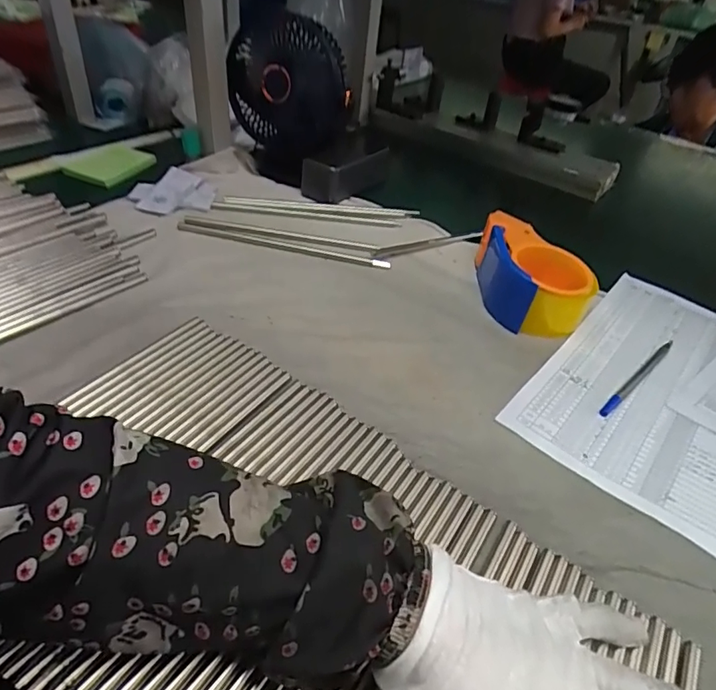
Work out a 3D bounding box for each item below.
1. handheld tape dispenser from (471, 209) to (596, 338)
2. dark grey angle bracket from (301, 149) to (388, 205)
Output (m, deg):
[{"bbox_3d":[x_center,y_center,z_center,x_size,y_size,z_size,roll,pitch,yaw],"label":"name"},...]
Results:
[{"bbox_3d":[0.176,-0.073,0.516,0.093,0.060,0.134,4,39,-6],"label":"handheld tape dispenser"},{"bbox_3d":[-0.009,-0.232,0.675,0.059,0.055,0.132,30,46,25],"label":"dark grey angle bracket"}]

